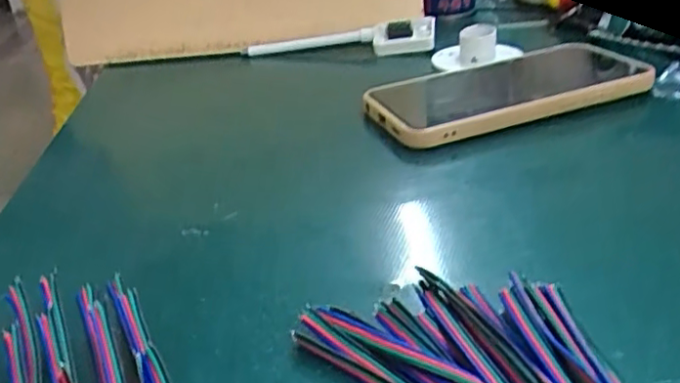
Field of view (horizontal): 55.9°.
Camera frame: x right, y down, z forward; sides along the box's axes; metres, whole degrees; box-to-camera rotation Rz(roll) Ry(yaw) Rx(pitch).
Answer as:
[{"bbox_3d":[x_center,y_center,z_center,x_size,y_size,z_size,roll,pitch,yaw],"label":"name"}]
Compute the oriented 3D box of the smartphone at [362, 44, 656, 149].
[{"bbox_3d":[0.096,-0.058,0.367,0.149,0.015,0.074,-15,31,-8],"label":"smartphone"}]

